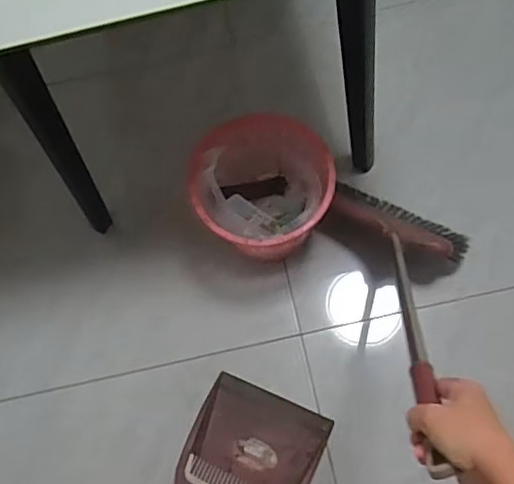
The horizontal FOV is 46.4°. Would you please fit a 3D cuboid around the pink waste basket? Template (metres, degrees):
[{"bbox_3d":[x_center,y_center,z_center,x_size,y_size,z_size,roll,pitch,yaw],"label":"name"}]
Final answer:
[{"bbox_3d":[0.014,-0.102,1.308,0.278,0.282,0.282,-1,71,4],"label":"pink waste basket"}]

